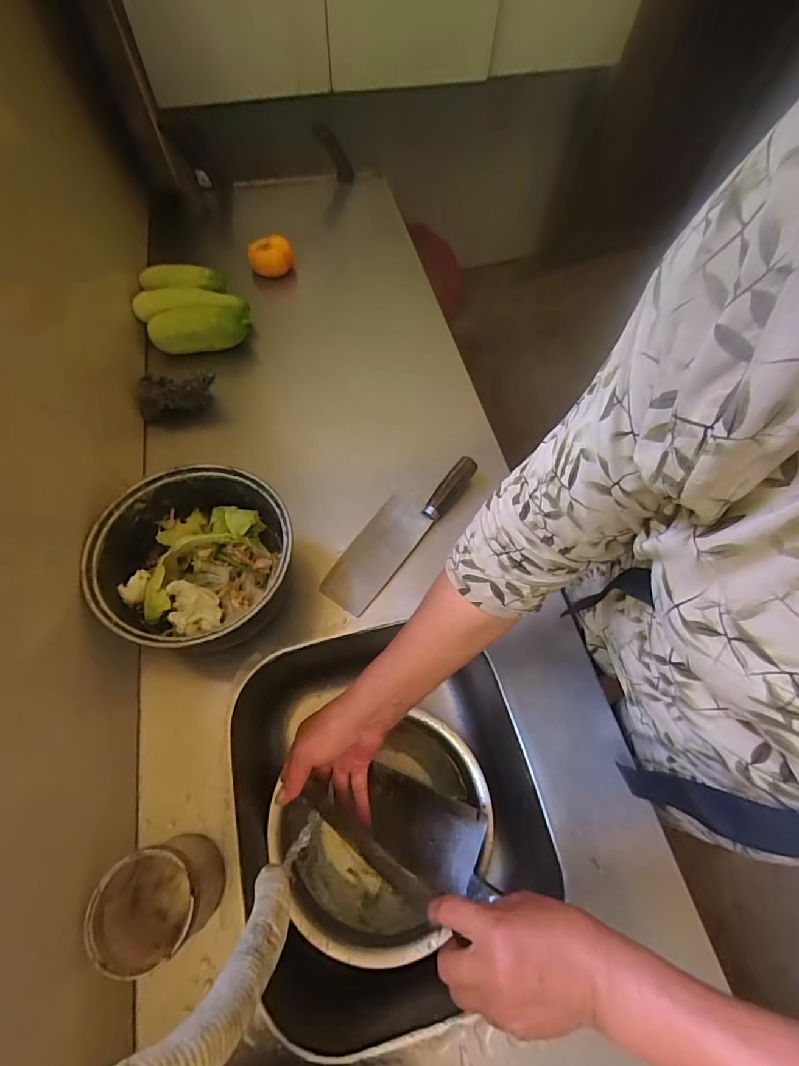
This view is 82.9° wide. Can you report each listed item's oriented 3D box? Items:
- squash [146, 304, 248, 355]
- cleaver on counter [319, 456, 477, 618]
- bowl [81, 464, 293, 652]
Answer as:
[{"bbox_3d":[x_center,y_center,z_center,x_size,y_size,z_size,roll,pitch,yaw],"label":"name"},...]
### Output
[{"bbox_3d":[-0.317,-0.329,0.721,0.146,0.052,0.052,-7,64,-6],"label":"squash"},{"bbox_3d":[0.001,-0.013,0.602,0.073,0.037,0.259,36,67,15],"label":"cleaver on counter"},{"bbox_3d":[-0.223,0.039,0.526,0.201,0.112,0.198,1,63,-2],"label":"bowl"}]

